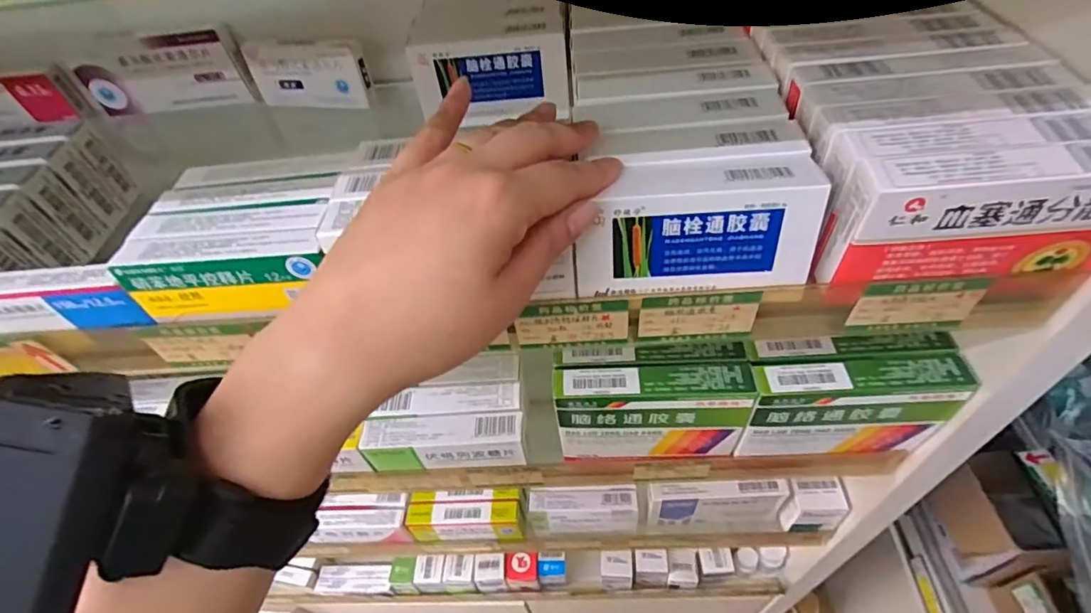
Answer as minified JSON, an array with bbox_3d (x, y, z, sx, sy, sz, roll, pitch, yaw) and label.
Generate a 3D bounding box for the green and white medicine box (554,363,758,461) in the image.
[{"bbox_3d":[0.075,0.080,0.387,0.128,0.097,0.025,-1,50,5],"label":"green and white medicine box"}]

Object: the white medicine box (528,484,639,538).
[{"bbox_3d":[0.039,0.213,0.555,0.110,0.055,0.034,-2,50,4],"label":"white medicine box"}]

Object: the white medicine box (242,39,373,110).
[{"bbox_3d":[-0.199,-0.197,0.454,0.105,0.051,0.017,5,51,10],"label":"white medicine box"}]

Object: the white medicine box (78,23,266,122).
[{"bbox_3d":[-0.334,-0.203,0.472,0.149,0.072,0.015,-5,50,2],"label":"white medicine box"}]

